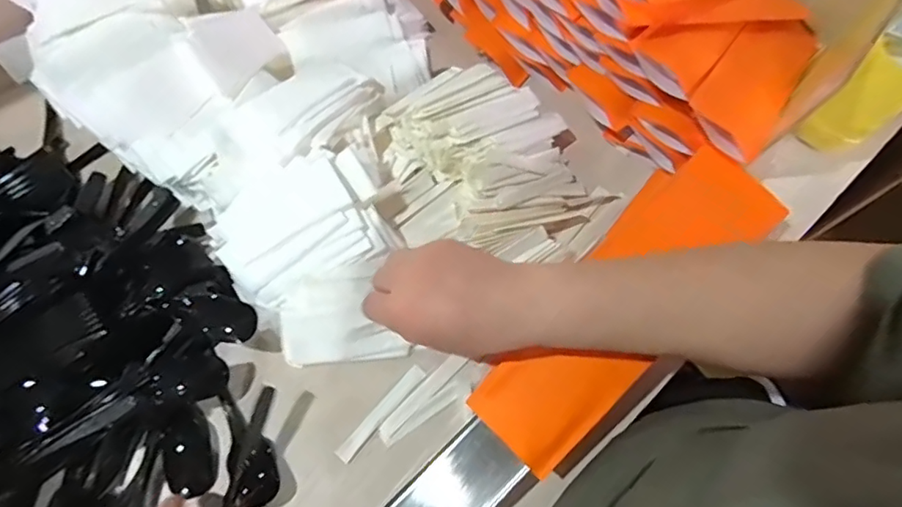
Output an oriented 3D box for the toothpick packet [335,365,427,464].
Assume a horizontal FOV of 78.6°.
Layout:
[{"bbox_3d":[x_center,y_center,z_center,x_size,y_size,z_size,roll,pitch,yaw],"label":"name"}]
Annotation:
[{"bbox_3d":[-0.055,0.127,0.440,0.013,0.004,0.091,42,69,4],"label":"toothpick packet"}]

